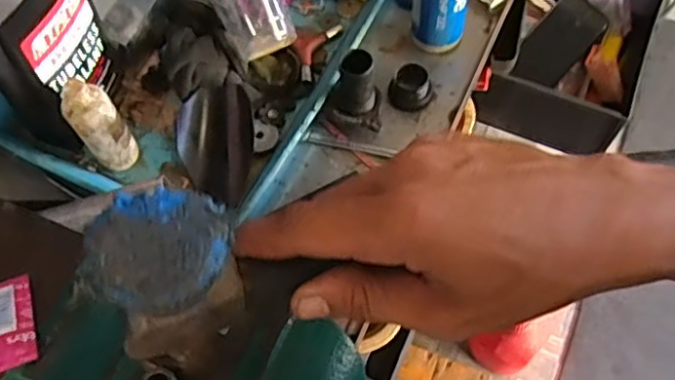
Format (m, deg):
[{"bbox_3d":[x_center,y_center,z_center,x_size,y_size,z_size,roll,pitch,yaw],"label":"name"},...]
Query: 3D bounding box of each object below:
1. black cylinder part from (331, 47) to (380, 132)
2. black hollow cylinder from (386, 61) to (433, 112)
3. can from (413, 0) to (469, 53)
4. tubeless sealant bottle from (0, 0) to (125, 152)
[{"bbox_3d":[0.018,-0.092,0.607,0.046,0.069,0.050,-1,61,2],"label":"black cylinder part"},{"bbox_3d":[0.071,-0.103,0.636,0.038,0.029,0.039,-1,61,2],"label":"black hollow cylinder"},{"bbox_3d":[0.103,-0.188,0.646,0.051,0.084,0.052,-1,61,2],"label":"can"},{"bbox_3d":[-0.254,-0.134,0.533,0.065,0.252,0.109,8,62,7],"label":"tubeless sealant bottle"}]

